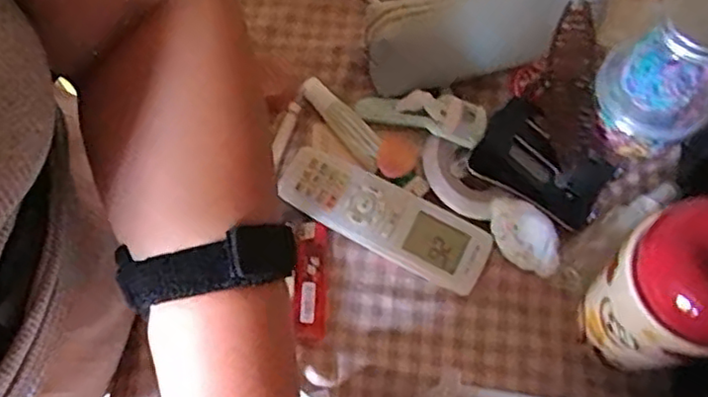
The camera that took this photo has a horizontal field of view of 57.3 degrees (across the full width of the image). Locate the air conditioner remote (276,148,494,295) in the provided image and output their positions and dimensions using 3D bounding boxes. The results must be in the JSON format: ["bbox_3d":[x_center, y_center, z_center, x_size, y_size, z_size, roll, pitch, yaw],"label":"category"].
[{"bbox_3d":[0.022,0.013,0.476,0.159,0.015,0.051,24,68,11],"label":"air conditioner remote"}]

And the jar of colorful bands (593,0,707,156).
[{"bbox_3d":[0.220,-0.089,0.459,0.064,0.133,0.081,-31,69,-13],"label":"jar of colorful bands"}]

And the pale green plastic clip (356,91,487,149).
[{"bbox_3d":[0.053,-0.071,0.507,0.100,0.030,0.035,17,66,8],"label":"pale green plastic clip"}]

